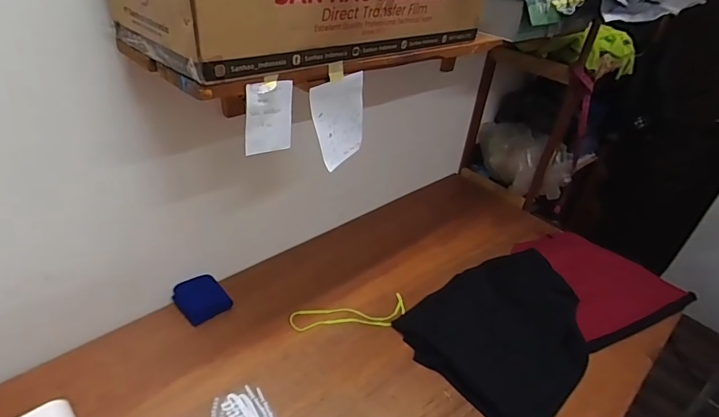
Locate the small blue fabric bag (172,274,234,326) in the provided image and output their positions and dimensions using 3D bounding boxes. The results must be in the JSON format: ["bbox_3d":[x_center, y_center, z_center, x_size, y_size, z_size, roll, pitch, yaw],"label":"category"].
[{"bbox_3d":[-0.401,0.226,1.082,0.112,0.026,0.119,-31,74,-30],"label":"small blue fabric bag"}]

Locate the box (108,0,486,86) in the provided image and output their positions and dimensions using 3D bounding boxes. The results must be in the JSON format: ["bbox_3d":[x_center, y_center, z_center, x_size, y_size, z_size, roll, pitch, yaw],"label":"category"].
[{"bbox_3d":[-0.068,-0.379,0.754,0.291,0.148,0.613,35,44,31],"label":"box"}]

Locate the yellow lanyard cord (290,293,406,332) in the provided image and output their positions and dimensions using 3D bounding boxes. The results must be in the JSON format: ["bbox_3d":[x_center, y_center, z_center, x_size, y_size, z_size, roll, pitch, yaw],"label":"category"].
[{"bbox_3d":[-0.022,0.280,1.107,0.305,0.012,0.090,-6,36,-18],"label":"yellow lanyard cord"}]

